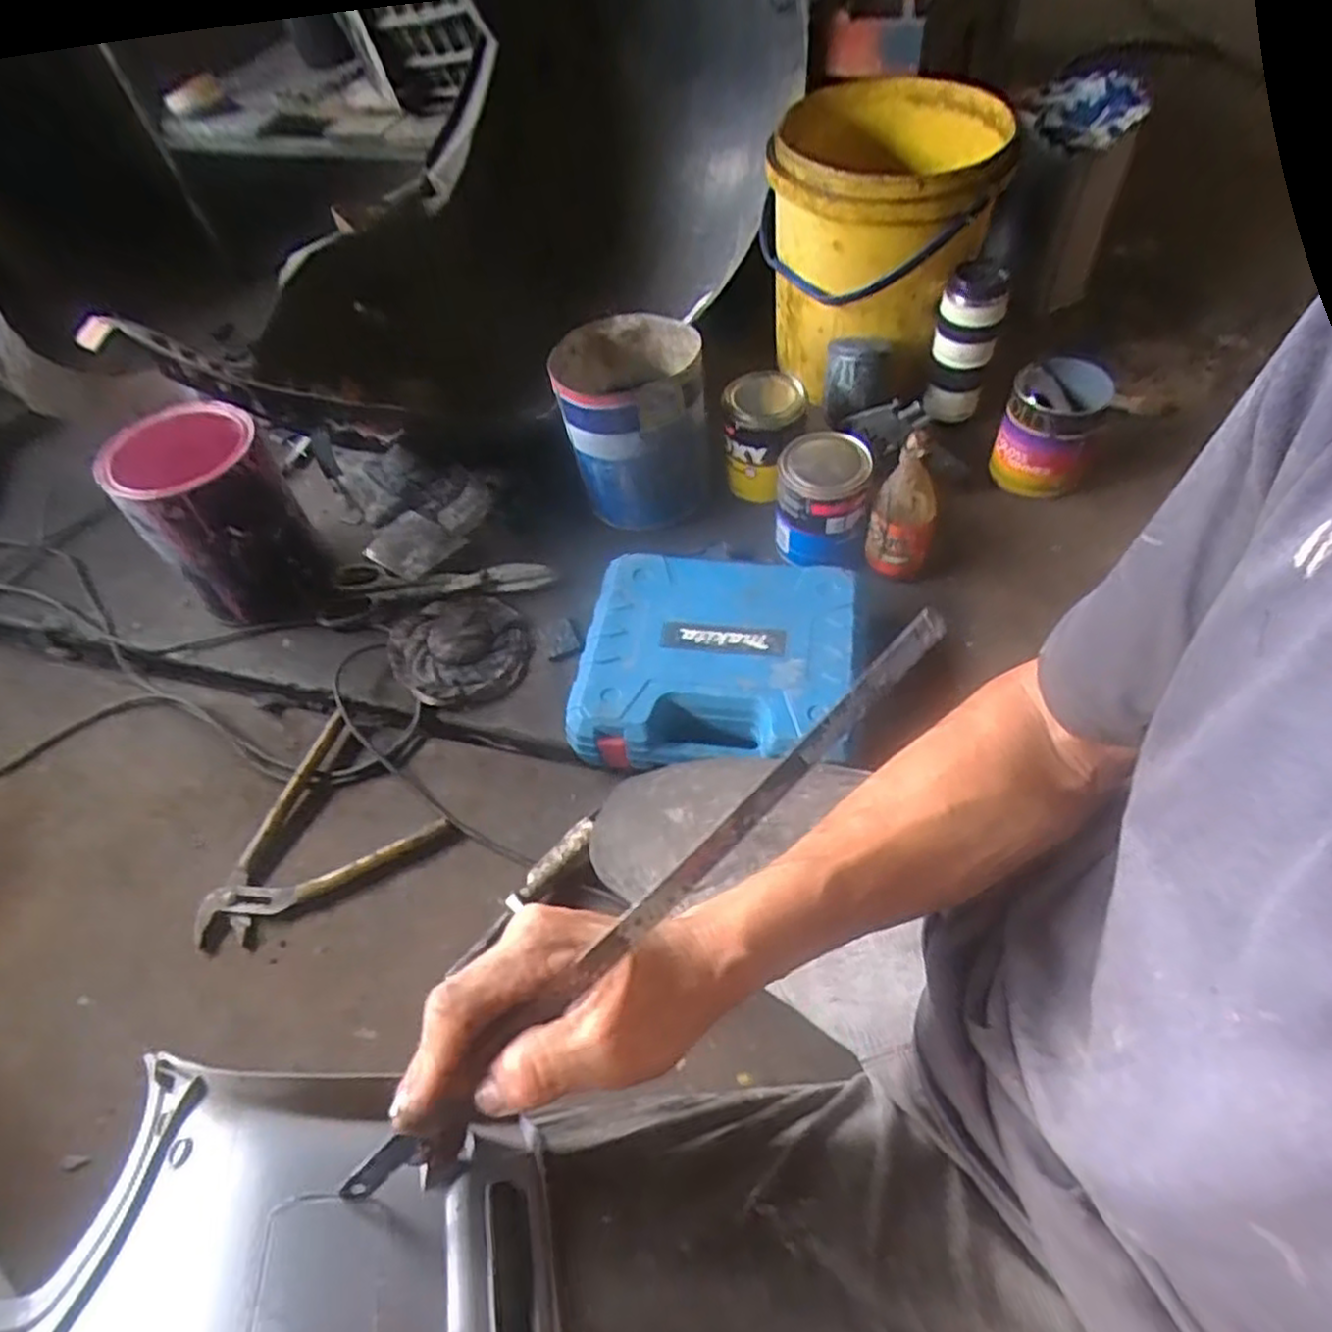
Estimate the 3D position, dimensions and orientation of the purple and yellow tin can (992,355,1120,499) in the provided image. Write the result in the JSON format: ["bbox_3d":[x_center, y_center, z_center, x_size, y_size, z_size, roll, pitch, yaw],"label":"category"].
[{"bbox_3d":[0.454,-0.281,0.909,0.100,0.133,0.092,-3,55,4],"label":"purple and yellow tin can"}]

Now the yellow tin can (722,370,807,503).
[{"bbox_3d":[0.121,-0.285,0.954,0.094,0.138,0.103,-3,55,4],"label":"yellow tin can"}]

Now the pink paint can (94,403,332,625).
[{"bbox_3d":[-0.506,-0.165,0.880,0.150,0.208,0.161,-3,55,4],"label":"pink paint can"}]

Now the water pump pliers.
[{"bbox_3d":[-0.351,0.182,0.739,0.180,0.026,0.224,32,65,25],"label":"water pump pliers"}]

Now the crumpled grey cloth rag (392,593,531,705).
[{"bbox_3d":[-0.234,-0.022,0.868,0.149,0.034,0.147,-16,55,-4],"label":"crumpled grey cloth rag"}]

